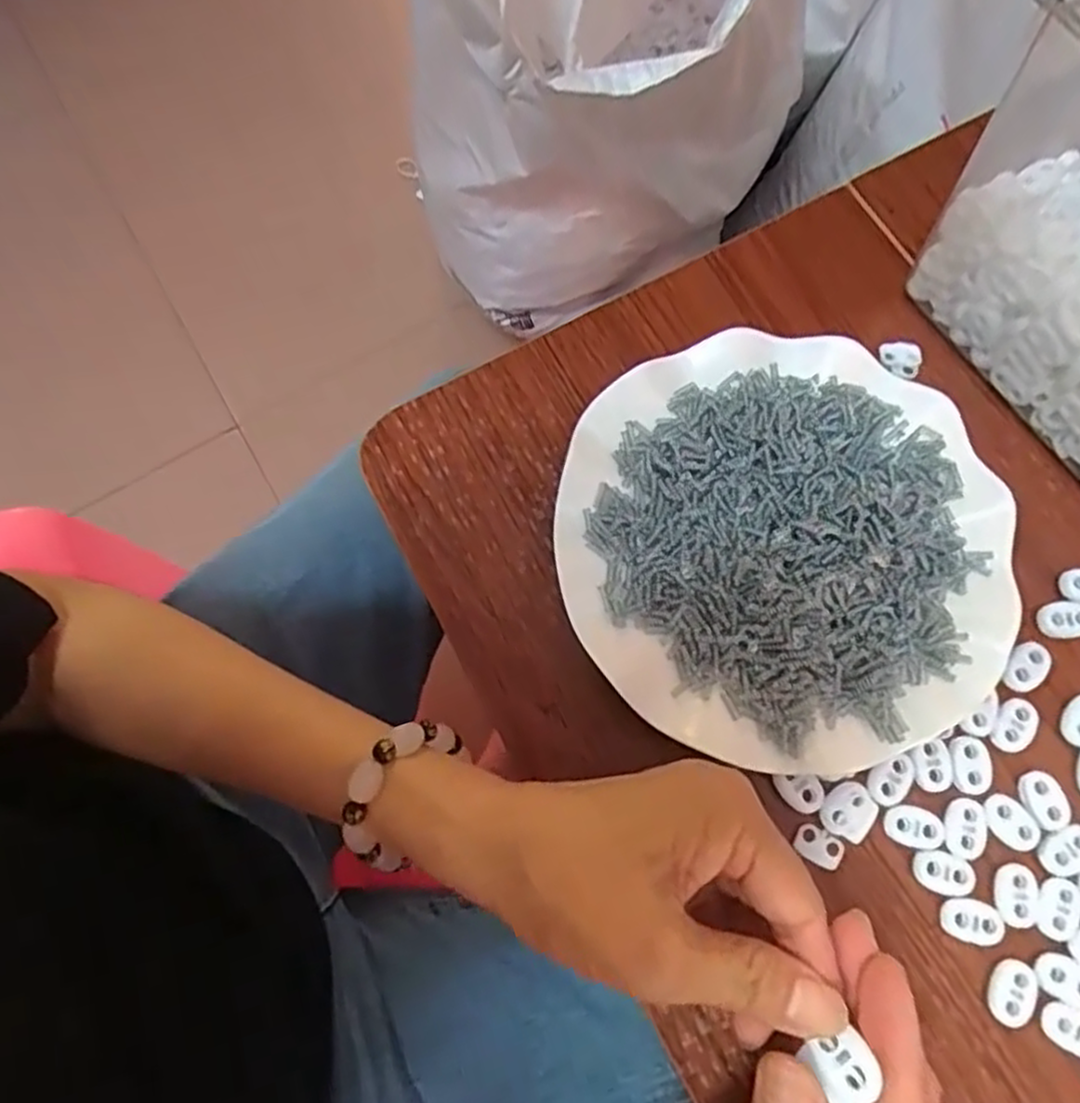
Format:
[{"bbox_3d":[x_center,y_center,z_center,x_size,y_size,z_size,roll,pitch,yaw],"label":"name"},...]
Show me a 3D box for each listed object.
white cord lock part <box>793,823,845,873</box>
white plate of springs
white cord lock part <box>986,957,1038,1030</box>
[{"bbox_3d":[0.111,0.118,0.296,0.019,0.004,0.012,30,77,9],"label":"white cord lock part"},{"bbox_3d":[0.103,-0.003,0.316,0.180,0.024,0.182,0,74,2],"label":"white plate of springs"},{"bbox_3d":[0.177,0.165,0.277,0.015,0.004,0.023,21,76,7],"label":"white cord lock part"}]

